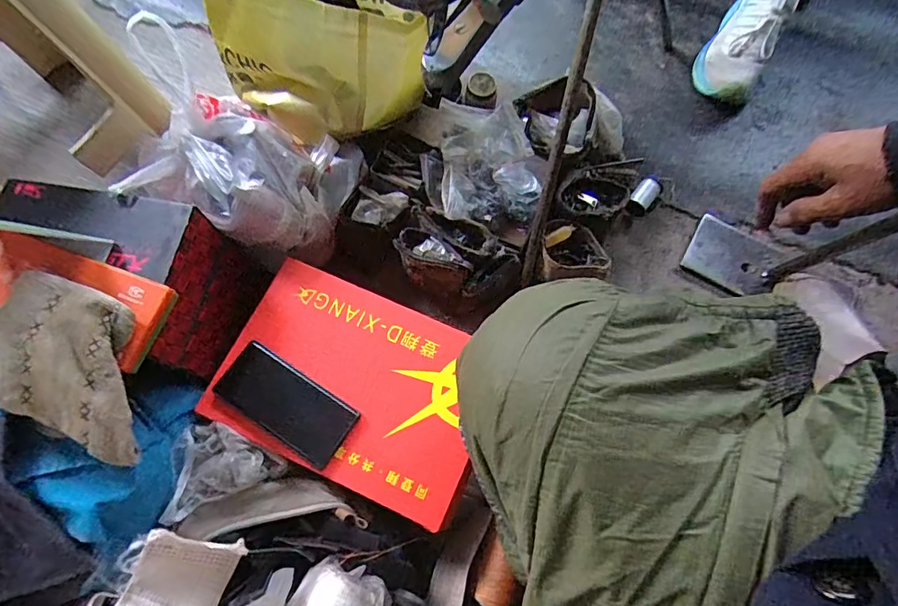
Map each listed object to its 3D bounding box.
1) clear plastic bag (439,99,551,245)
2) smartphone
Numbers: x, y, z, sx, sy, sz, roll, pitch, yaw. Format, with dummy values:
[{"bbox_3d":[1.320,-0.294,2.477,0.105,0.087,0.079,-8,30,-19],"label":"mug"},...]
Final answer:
[{"bbox_3d":[0.057,-0.189,0.705,0.143,0.071,0.164,3,72,1],"label":"clear plastic bag"},{"bbox_3d":[-0.188,0.116,0.576,0.158,0.015,0.073,32,75,10],"label":"smartphone"}]

